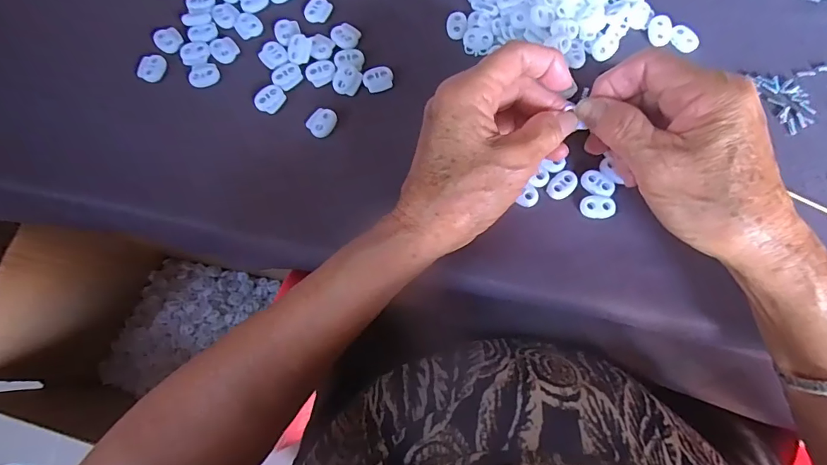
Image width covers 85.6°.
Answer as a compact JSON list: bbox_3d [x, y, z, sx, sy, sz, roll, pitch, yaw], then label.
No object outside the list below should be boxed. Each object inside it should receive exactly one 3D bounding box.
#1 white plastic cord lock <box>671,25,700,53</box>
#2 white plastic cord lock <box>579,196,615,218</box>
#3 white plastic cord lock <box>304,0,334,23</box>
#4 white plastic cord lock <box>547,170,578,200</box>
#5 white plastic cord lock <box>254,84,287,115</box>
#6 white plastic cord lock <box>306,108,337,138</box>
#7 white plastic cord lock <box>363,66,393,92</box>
[{"bbox_3d":[0.200,-0.144,0.330,0.015,0.006,0.021,-21,74,-4],"label":"white plastic cord lock"},{"bbox_3d":[0.123,-0.017,0.299,0.022,0.004,0.014,4,74,3],"label":"white plastic cord lock"},{"bbox_3d":[-0.075,-0.177,0.350,0.020,0.004,0.024,18,76,7],"label":"white plastic cord lock"},{"bbox_3d":[0.102,-0.033,0.302,0.023,0.004,0.016,-39,76,-8],"label":"white plastic cord lock"},{"bbox_3d":[-0.107,-0.100,0.333,0.019,0.004,0.022,35,78,11],"label":"white plastic cord lock"},{"bbox_3d":[-0.067,-0.081,0.327,0.018,0.006,0.022,38,79,12],"label":"white plastic cord lock"},{"bbox_3d":[-0.026,-0.115,0.332,0.022,0.004,0.020,-1,74,2],"label":"white plastic cord lock"}]

